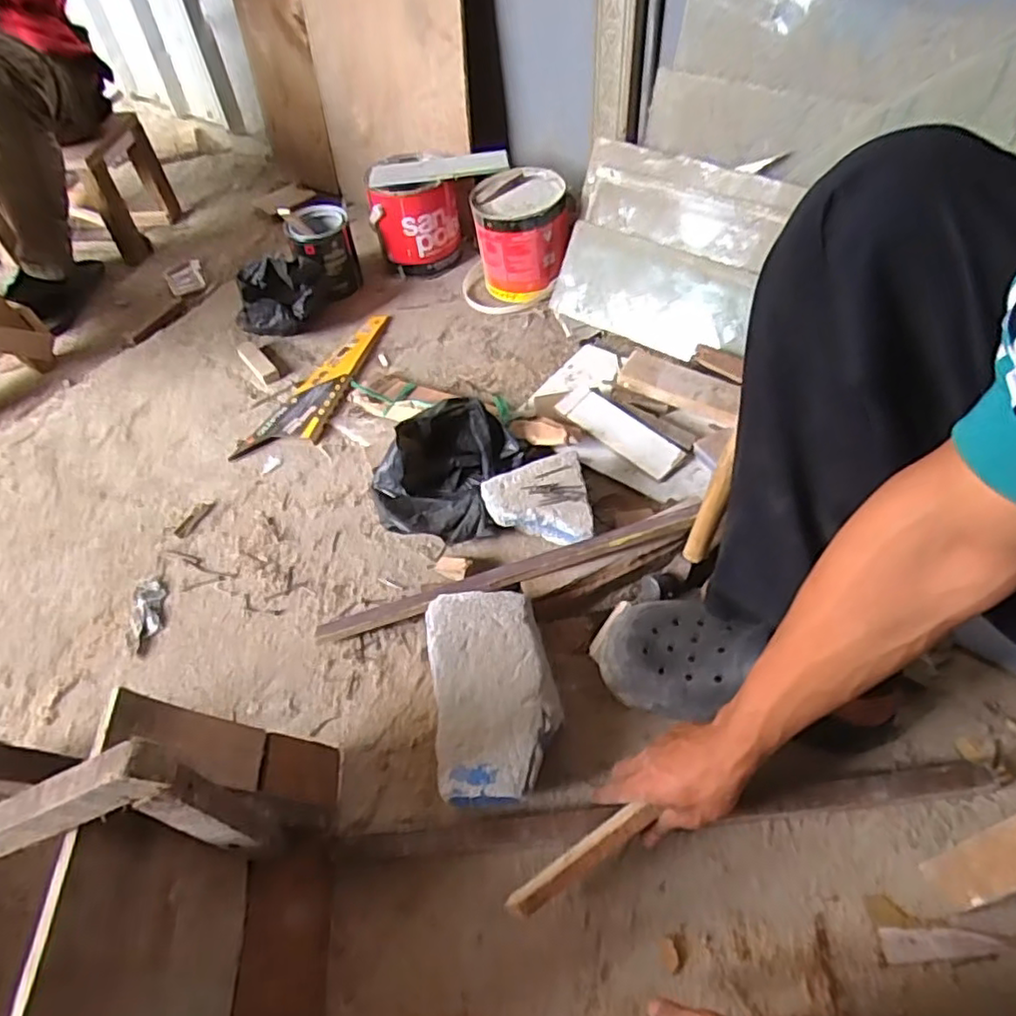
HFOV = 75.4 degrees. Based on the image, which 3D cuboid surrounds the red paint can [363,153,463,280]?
[{"bbox_3d":[-0.169,-0.522,1.189,0.143,0.180,0.136,-2,51,3],"label":"red paint can"}]

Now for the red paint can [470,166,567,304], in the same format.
[{"bbox_3d":[0.023,-0.455,1.116,0.154,0.165,0.139,-4,51,2],"label":"red paint can"}]

